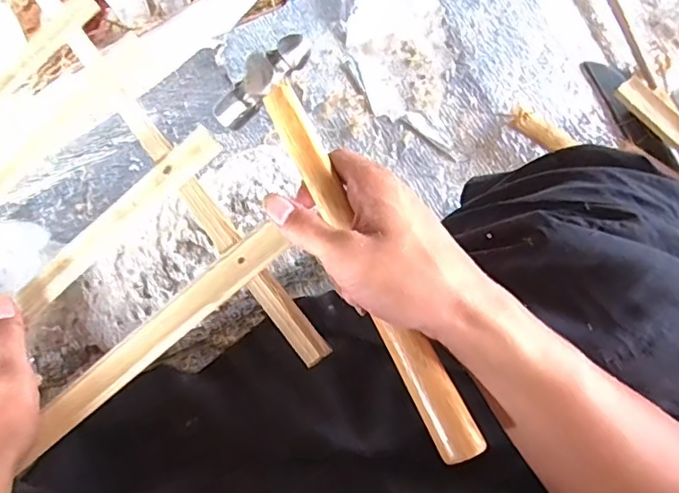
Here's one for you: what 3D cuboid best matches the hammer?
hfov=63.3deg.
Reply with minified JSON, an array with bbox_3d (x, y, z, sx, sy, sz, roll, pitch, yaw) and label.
[{"bbox_3d":[0.009,-0.002,0.331,0.071,0.028,0.263,-36,75,30],"label":"hammer"}]

